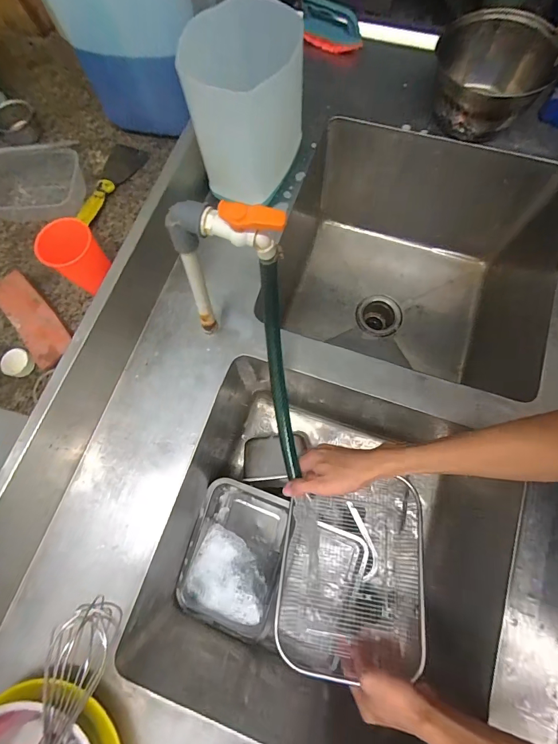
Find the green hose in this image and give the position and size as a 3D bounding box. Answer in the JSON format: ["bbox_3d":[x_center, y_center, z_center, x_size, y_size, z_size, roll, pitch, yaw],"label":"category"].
[{"bbox_3d":[0.000,0.006,0.461,0.025,0.070,0.291,-6,111,0],"label":"green hose"}]

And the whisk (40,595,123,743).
[{"bbox_3d":[-0.248,0.386,0.390,0.061,0.067,0.315,21,96,7],"label":"whisk"}]

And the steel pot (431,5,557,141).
[{"bbox_3d":[0.370,-0.500,0.604,0.180,0.100,0.192,-1,74,2],"label":"steel pot"}]

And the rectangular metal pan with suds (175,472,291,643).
[{"bbox_3d":[-0.079,0.346,0.663,0.188,0.063,0.254,17,76,6],"label":"rectangular metal pan with suds"}]

